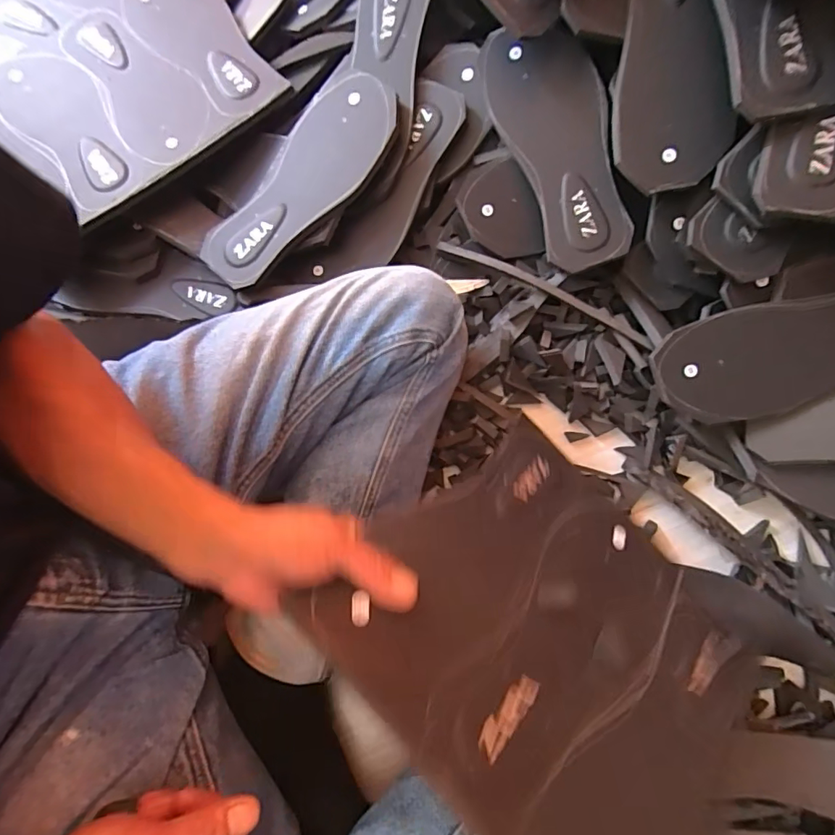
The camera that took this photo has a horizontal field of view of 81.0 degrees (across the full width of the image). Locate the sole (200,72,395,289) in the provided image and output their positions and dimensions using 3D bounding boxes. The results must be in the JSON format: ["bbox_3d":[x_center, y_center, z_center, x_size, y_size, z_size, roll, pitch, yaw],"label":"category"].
[{"bbox_3d":[-0.117,-0.240,0.500,0.106,0.011,0.252,37,91,18],"label":"sole"}]

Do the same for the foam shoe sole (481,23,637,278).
[{"bbox_3d":[0.142,-0.266,0.479,0.095,0.024,0.239,-22,87,20],"label":"foam shoe sole"}]

